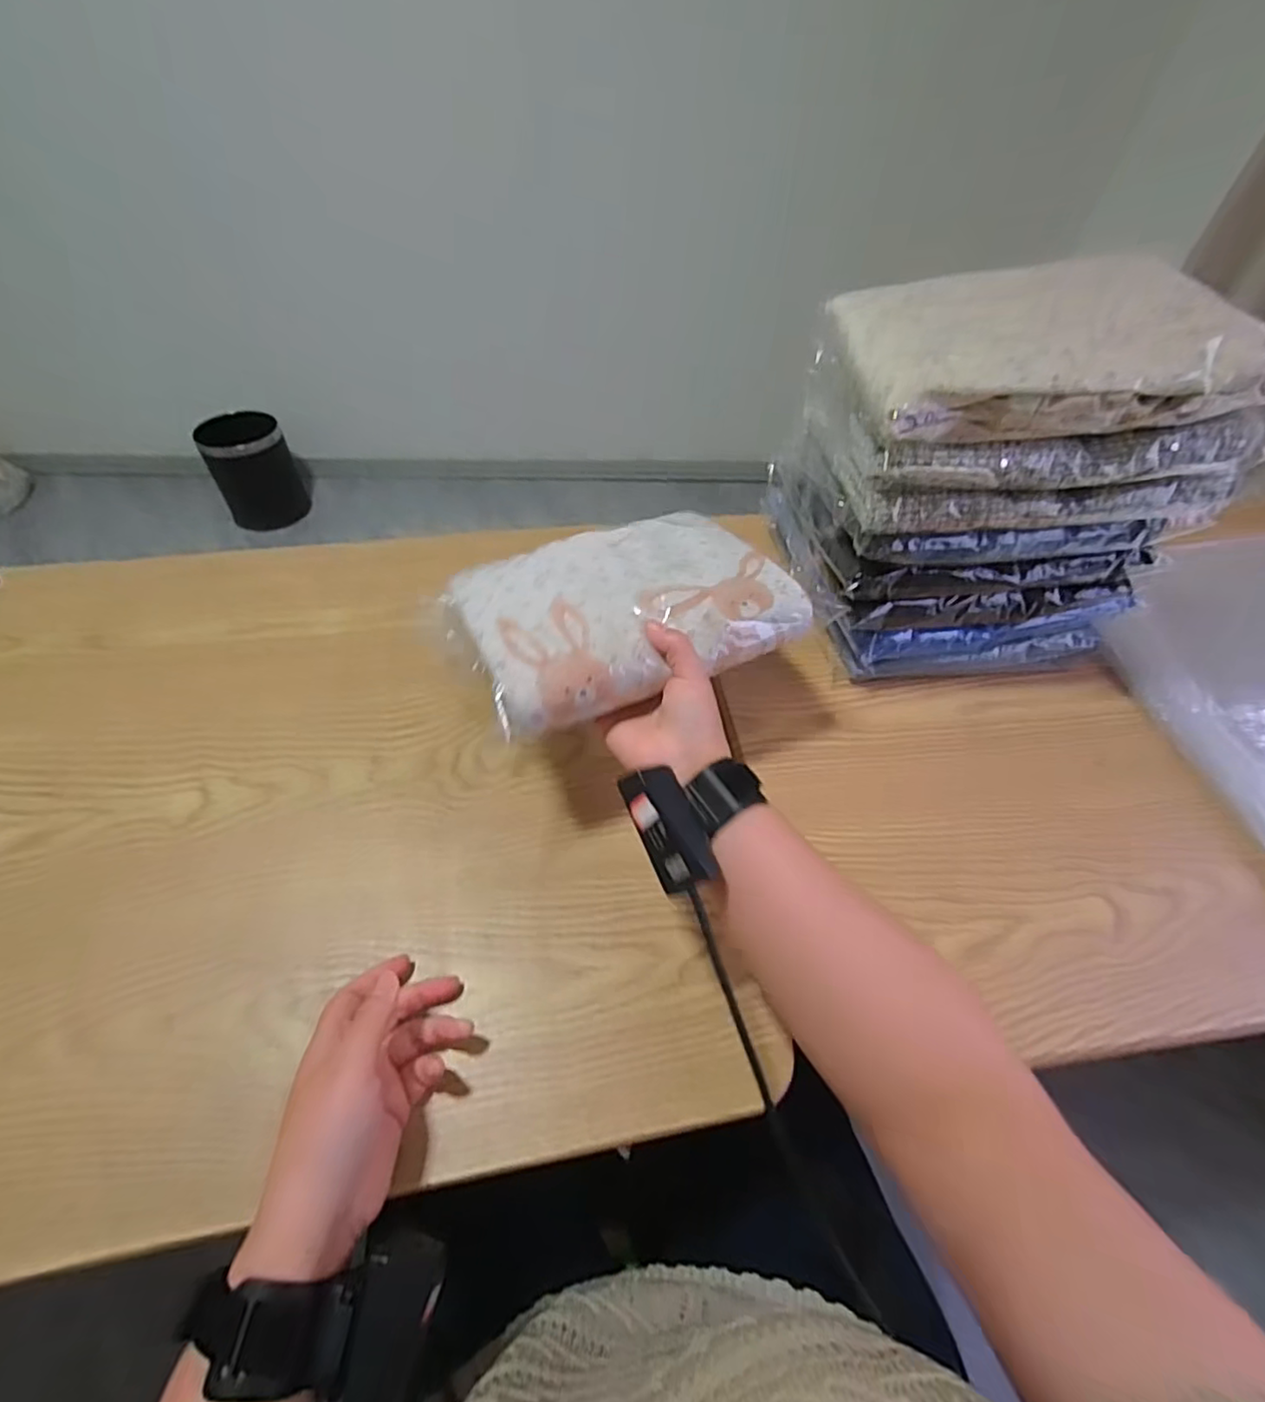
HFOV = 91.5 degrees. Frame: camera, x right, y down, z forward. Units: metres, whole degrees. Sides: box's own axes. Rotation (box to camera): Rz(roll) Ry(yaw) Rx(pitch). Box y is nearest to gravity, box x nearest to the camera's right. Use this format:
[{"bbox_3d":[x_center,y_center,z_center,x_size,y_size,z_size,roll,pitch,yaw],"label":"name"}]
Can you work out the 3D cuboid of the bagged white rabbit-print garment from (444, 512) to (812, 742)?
[{"bbox_3d":[-0.011,-0.085,0.468,0.234,0.033,0.185,-20,54,-18],"label":"bagged white rabbit-print garment"}]

